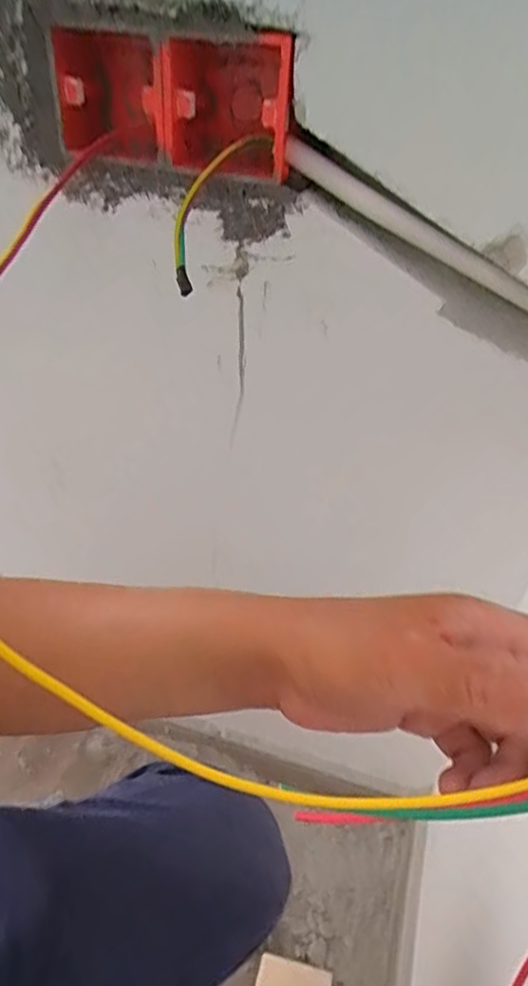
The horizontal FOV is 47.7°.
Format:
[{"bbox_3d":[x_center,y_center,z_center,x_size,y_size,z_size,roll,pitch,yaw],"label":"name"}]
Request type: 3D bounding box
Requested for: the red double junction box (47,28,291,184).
[{"bbox_3d":[-0.059,-0.271,0.413,0.160,0.074,0.075,7,40,4],"label":"red double junction box"}]

